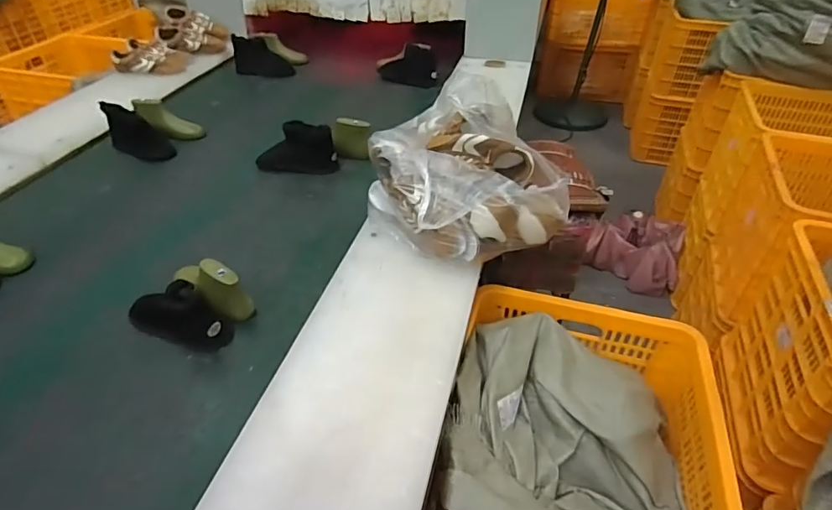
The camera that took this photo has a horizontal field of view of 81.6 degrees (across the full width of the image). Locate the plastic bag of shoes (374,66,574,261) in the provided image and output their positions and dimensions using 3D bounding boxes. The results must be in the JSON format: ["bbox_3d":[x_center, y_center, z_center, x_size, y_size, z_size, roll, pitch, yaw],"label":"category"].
[{"bbox_3d":[0.071,-0.166,0.900,0.306,0.236,0.334,-8,41,-10],"label":"plastic bag of shoes"}]

